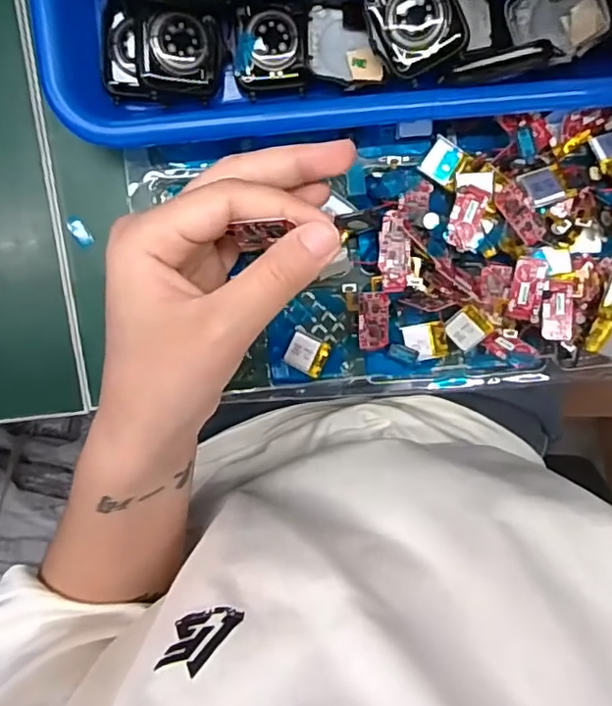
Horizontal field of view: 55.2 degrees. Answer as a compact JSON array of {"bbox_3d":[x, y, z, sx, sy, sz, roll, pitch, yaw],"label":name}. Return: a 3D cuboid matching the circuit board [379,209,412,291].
[{"bbox_3d":[0.043,-0.049,0.282,0.015,0.004,0.038,2,101,12],"label":"circuit board"}]

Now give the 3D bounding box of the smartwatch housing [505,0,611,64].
[{"bbox_3d":[0.112,-0.148,0.259,0.036,0.010,0.034,-31,91,21],"label":"smartwatch housing"}]

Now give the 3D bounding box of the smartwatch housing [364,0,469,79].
[{"bbox_3d":[0.046,-0.140,0.247,0.037,0.006,0.039,-24,103,13],"label":"smartwatch housing"}]

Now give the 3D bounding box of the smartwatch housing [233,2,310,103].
[{"bbox_3d":[-0.016,-0.135,0.259,0.032,0.007,0.038,-7,97,-1],"label":"smartwatch housing"}]

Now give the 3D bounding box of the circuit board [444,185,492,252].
[{"bbox_3d":[0.077,-0.063,0.276,0.018,0.004,0.028,19,93,-9],"label":"circuit board"}]

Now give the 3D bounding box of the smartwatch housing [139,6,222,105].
[{"bbox_3d":[-0.054,-0.129,0.252,0.035,0.006,0.034,1,108,-19],"label":"smartwatch housing"}]

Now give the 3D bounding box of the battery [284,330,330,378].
[{"bbox_3d":[0.000,0.000,0.298,0.020,0.004,0.019,27,98,12],"label":"battery"}]

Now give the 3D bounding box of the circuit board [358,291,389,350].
[{"bbox_3d":[0.034,-0.015,0.291,0.015,0.004,0.029,-5,114,-2],"label":"circuit board"}]

